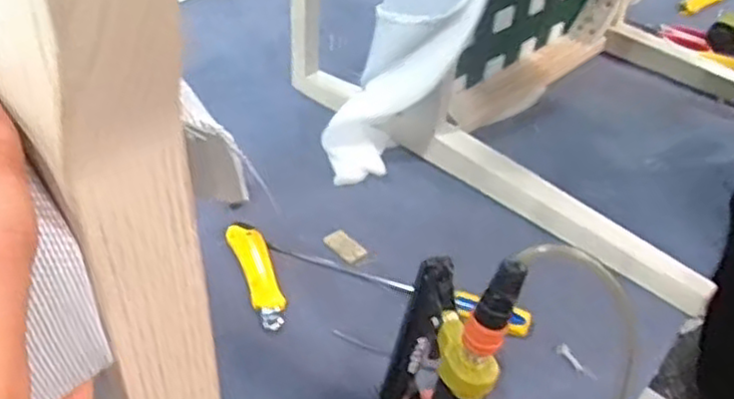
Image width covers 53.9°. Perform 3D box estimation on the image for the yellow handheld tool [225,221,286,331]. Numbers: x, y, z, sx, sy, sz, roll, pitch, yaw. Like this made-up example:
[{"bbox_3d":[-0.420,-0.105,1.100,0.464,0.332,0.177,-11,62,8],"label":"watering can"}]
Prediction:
[{"bbox_3d":[-0.119,0.078,0.794,0.037,0.018,0.155,-13,42,-20],"label":"yellow handheld tool"}]

